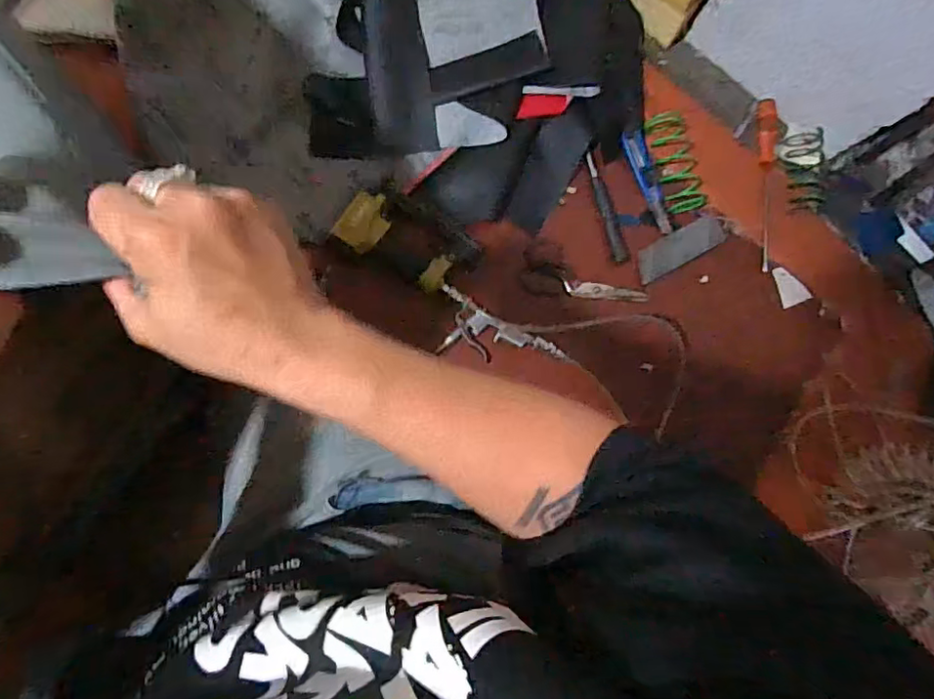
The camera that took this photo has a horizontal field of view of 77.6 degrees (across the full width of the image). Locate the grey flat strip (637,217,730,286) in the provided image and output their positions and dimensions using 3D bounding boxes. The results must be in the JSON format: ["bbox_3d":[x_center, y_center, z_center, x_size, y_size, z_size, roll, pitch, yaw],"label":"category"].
[{"bbox_3d":[0.324,-0.156,0.879,0.149,0.008,0.049,-29,88,-1],"label":"grey flat strip"}]

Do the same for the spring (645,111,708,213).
[{"bbox_3d":[0.308,-0.278,0.855,0.057,0.043,0.154,-8,85,-9],"label":"spring"}]

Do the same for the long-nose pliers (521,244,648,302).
[{"bbox_3d":[0.176,-0.112,0.861,0.183,0.012,0.073,4,89,-6],"label":"long-nose pliers"}]

